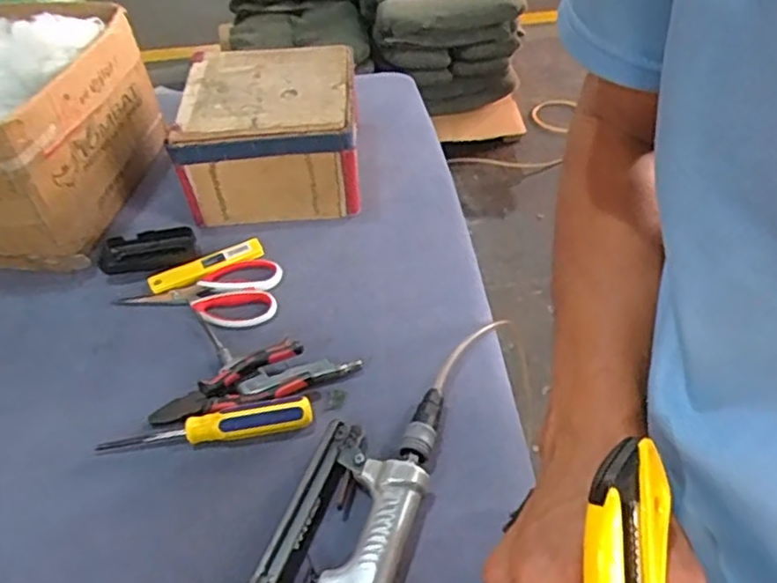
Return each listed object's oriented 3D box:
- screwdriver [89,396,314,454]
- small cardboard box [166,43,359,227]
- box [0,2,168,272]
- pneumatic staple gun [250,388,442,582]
[{"bbox_3d":[-0.169,0.122,0.606,0.195,0.026,0.032,-7,45,0],"label":"screwdriver"},{"bbox_3d":[-0.144,-0.200,0.849,0.206,0.145,0.194,-4,45,3],"label":"small cardboard box"},{"bbox_3d":[-0.461,-0.207,0.801,0.242,0.246,0.285,4,46,11],"label":"box"},{"bbox_3d":[-0.025,0.177,0.529,0.128,0.039,0.253,7,47,14],"label":"pneumatic staple gun"}]

